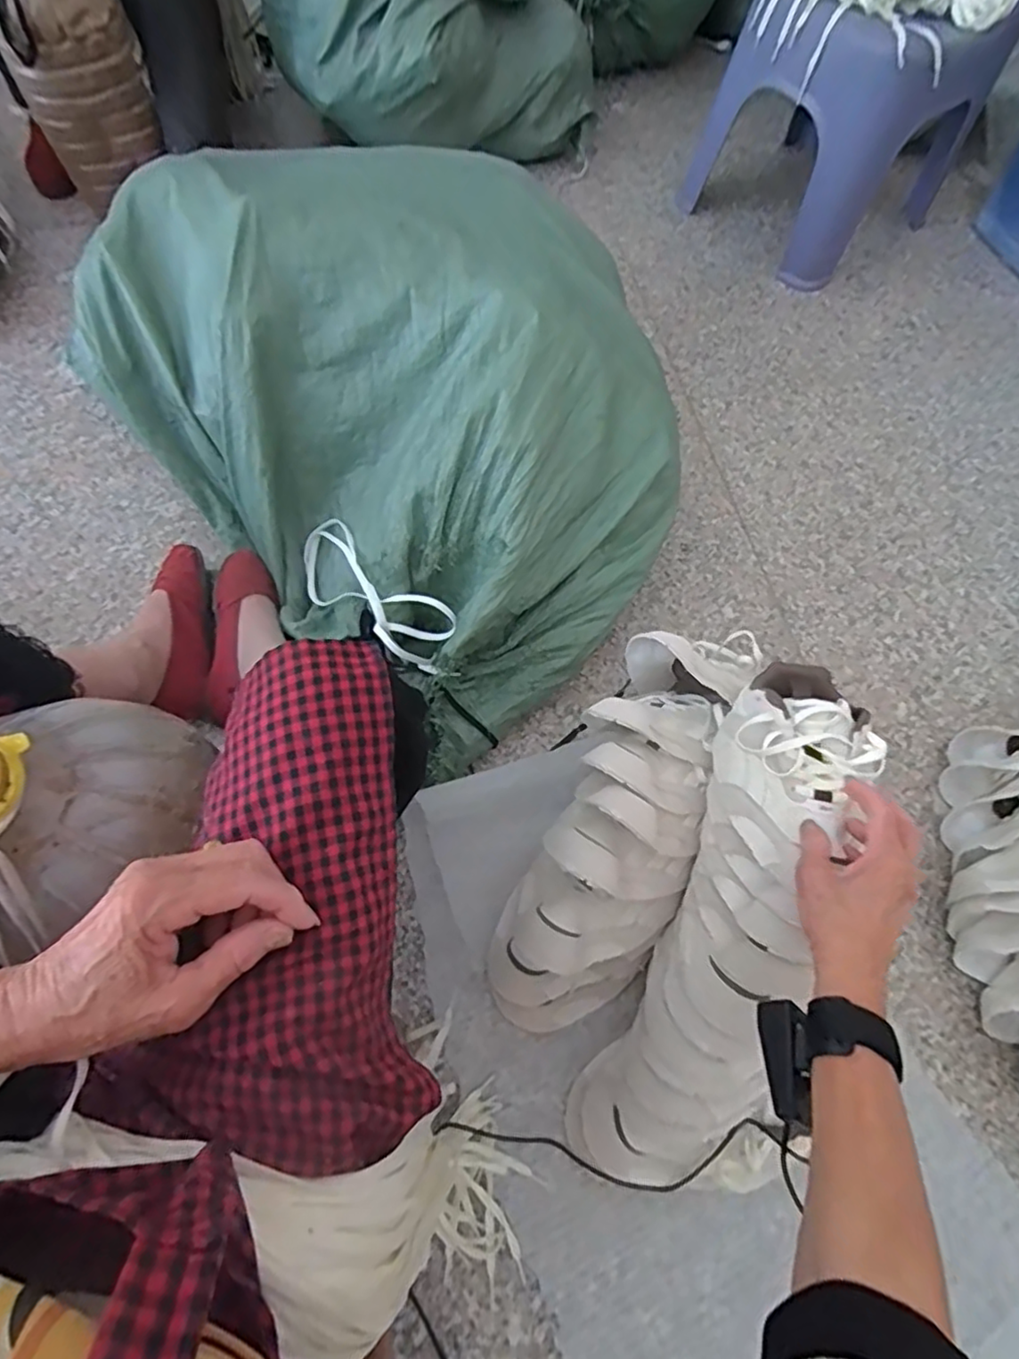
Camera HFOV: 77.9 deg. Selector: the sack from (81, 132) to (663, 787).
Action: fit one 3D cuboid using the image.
[{"bbox_3d":[-0.122,-0.304,0.745,0.471,0.301,0.634,-39,73,-18],"label":"sack"}]

